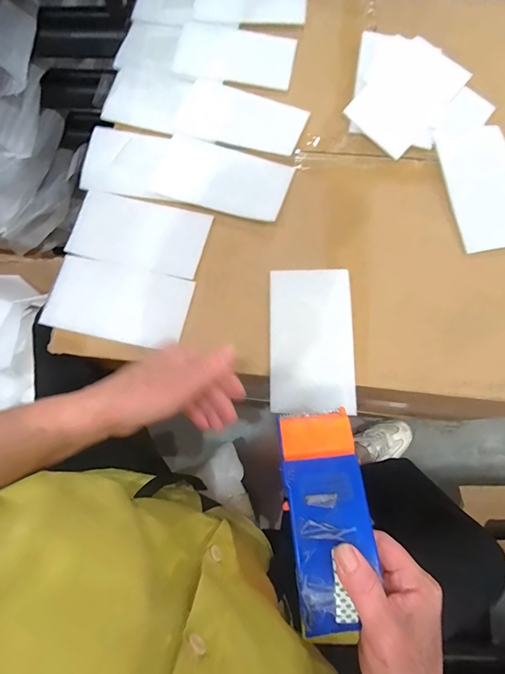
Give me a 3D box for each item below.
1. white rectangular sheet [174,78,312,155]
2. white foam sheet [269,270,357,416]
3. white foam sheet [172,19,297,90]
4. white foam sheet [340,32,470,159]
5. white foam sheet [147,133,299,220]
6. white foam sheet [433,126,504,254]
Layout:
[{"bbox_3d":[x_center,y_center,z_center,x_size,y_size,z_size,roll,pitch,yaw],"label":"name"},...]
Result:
[{"bbox_3d":[-0.011,-0.256,0.414,0.139,0.006,0.084,16,76,5],"label":"white rectangular sheet"},{"bbox_3d":[0.057,0.002,0.344,0.078,0.006,0.139,0,80,4],"label":"white foam sheet"},{"bbox_3d":[-0.022,-0.357,0.449,0.146,0.007,0.098,8,76,3],"label":"white foam sheet"},{"bbox_3d":[0.177,-0.275,0.401,0.080,0.010,0.143,40,79,0],"label":"white foam sheet"},{"bbox_3d":[-0.032,-0.178,0.396,0.141,0.011,0.084,17,75,5],"label":"white foam sheet"},{"bbox_3d":[0.251,-0.163,0.384,0.083,0.004,0.146,-7,75,-3],"label":"white foam sheet"}]

